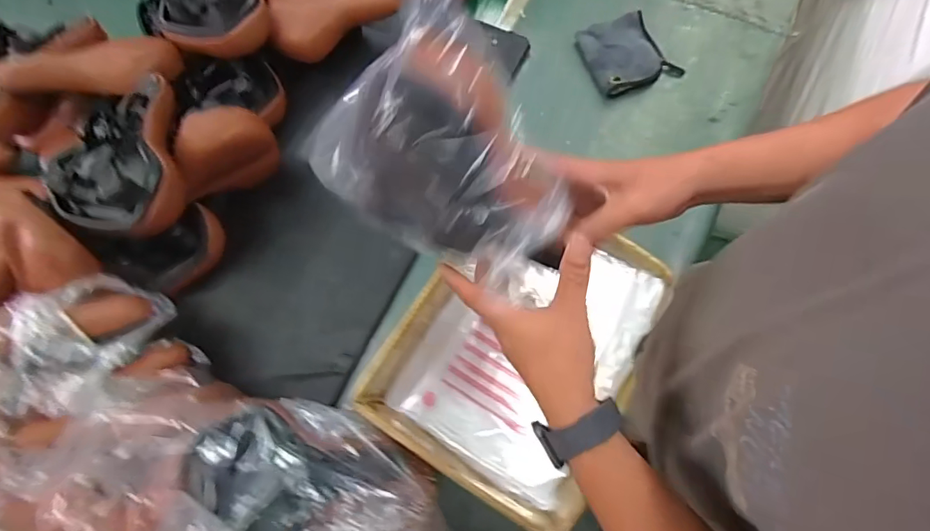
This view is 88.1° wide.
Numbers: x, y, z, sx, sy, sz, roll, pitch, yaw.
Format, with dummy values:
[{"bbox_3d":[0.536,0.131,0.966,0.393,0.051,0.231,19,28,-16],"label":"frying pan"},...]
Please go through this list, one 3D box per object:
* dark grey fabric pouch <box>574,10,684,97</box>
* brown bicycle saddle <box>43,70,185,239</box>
[{"bbox_3d":[0.314,-0.410,0.926,0.151,0.031,0.143,-24,76,-4],"label":"dark grey fabric pouch"},{"bbox_3d":[-0.497,-0.173,0.706,0.178,0.073,0.249,15,76,6],"label":"brown bicycle saddle"}]

